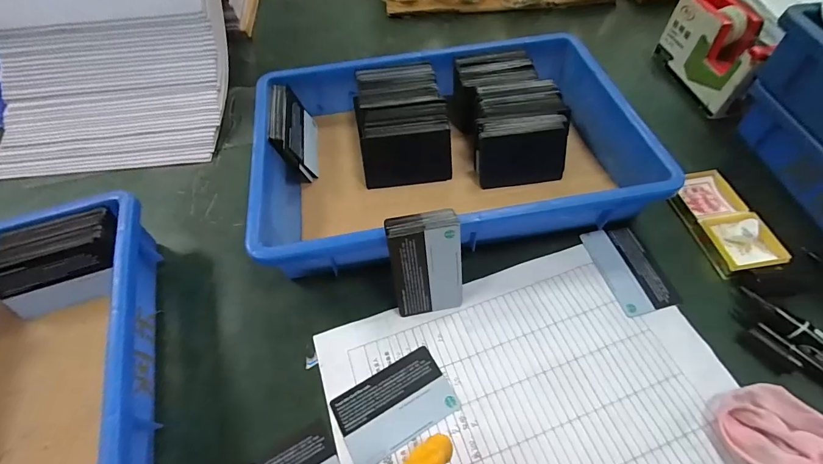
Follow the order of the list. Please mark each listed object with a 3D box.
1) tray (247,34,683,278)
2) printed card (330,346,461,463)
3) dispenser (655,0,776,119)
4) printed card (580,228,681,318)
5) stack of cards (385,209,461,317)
[{"bbox_3d":[0.031,-0.090,0.396,0.360,0.062,0.245,-10,56,-5],"label":"tray"},{"bbox_3d":[-0.012,0.128,0.287,0.083,0.004,0.053,-27,59,-15],"label":"printed card"},{"bbox_3d":[0.359,-0.209,0.453,0.051,0.087,0.139,-11,56,-5],"label":"dispenser"},{"bbox_3d":[0.194,0.032,0.343,0.050,0.004,0.083,-12,56,-6],"label":"printed card"},{"bbox_3d":[0.012,0.028,0.306,0.054,0.089,0.015,-10,35,-5],"label":"stack of cards"}]

